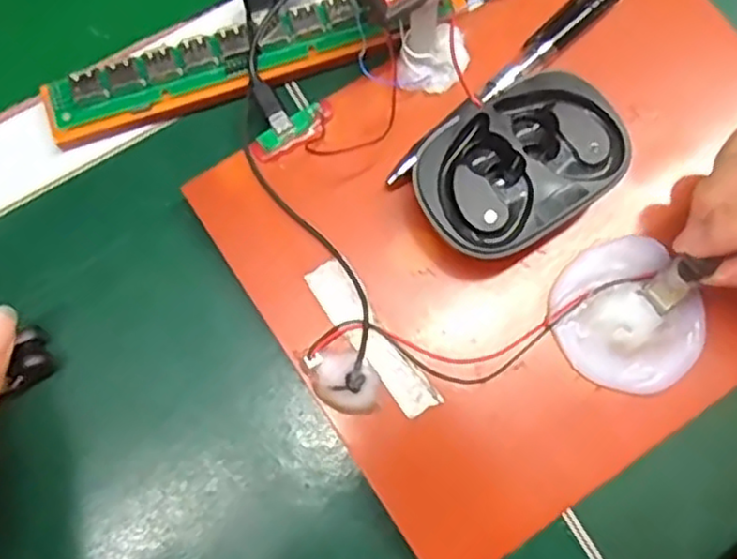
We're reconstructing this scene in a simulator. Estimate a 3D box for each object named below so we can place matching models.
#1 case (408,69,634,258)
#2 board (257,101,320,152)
[{"bbox_3d":[0.061,-0.046,0.295,0.086,0.028,0.060,-36,80,-7],"label":"case"},{"bbox_3d":[-0.034,-0.069,0.313,0.030,0.004,0.009,-36,80,-7],"label":"board"}]

